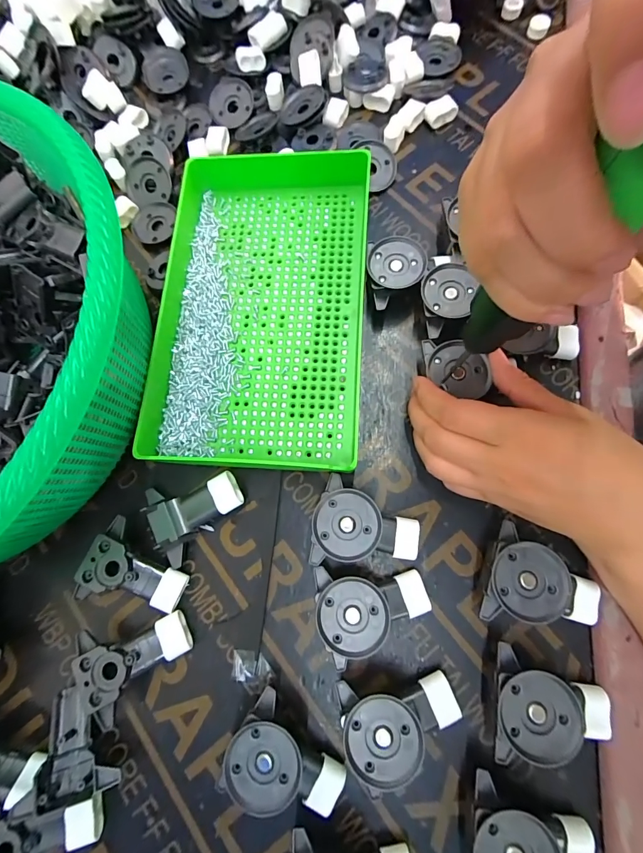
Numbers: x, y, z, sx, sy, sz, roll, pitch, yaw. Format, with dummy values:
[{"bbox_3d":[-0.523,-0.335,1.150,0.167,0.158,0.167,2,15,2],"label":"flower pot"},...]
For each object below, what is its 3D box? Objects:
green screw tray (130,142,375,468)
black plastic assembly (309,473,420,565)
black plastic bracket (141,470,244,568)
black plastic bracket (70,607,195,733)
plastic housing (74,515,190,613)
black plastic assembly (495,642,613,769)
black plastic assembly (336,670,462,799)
[{"bbox_3d":[-0.047,-0.093,0.273,0.156,0.029,0.249,2,77,6],"label":"green screw tray"},{"bbox_3d":[0.029,0.062,0.237,0.067,0.027,0.052,4,77,7],"label":"black plastic assembly"},{"bbox_3d":[-0.088,0.056,0.253,0.065,0.019,0.053,-31,76,-2],"label":"black plastic bracket"},{"bbox_3d":[-0.120,0.148,0.236,0.068,0.023,0.051,-24,78,-16],"label":"black plastic bracket"},{"bbox_3d":[-0.125,0.101,0.245,0.065,0.021,0.052,26,81,11],"label":"plastic housing"},{"bbox_3d":[0.128,0.155,0.202,0.064,0.026,0.048,6,77,7],"label":"black plastic assembly"},{"bbox_3d":[0.045,0.171,0.207,0.066,0.028,0.045,-6,76,4],"label":"black plastic assembly"}]

